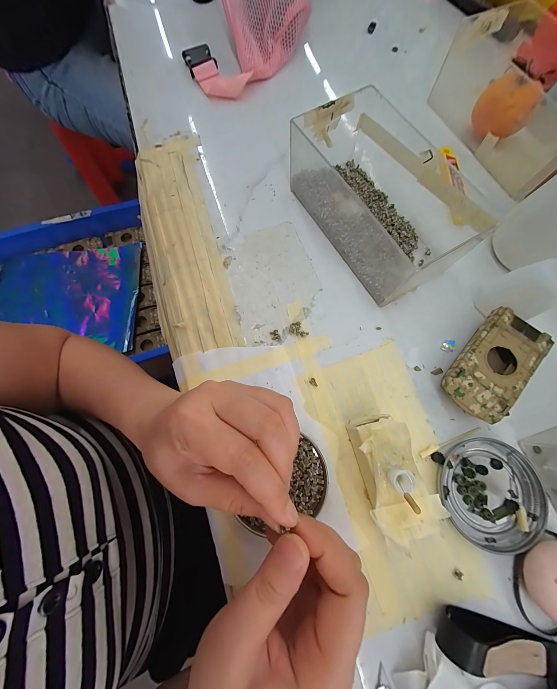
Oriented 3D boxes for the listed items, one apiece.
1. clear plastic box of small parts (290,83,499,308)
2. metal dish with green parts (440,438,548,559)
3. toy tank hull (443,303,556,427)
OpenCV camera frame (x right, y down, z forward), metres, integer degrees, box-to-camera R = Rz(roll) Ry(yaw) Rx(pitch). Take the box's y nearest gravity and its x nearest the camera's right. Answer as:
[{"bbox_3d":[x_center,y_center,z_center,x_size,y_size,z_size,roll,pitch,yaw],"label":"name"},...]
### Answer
[{"bbox_3d":[0.095,-0.140,0.250,0.097,0.067,0.178,-28,76,-7],"label":"clear plastic box of small parts"},{"bbox_3d":[0.170,0.118,0.206,0.074,0.008,0.076,0,74,0],"label":"metal dish with green parts"},{"bbox_3d":[0.183,0.018,0.226,0.053,0.025,0.095,40,78,11],"label":"toy tank hull"}]

